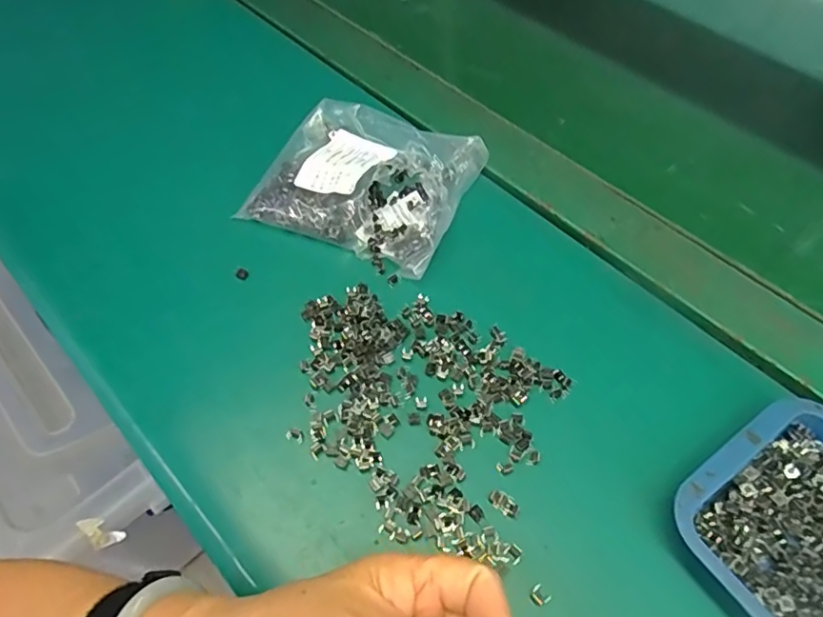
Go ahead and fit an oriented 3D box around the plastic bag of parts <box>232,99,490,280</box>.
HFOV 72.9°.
[{"bbox_3d":[-0.031,-0.100,0.401,0.138,0.036,0.123,22,59,12],"label":"plastic bag of parts"}]

